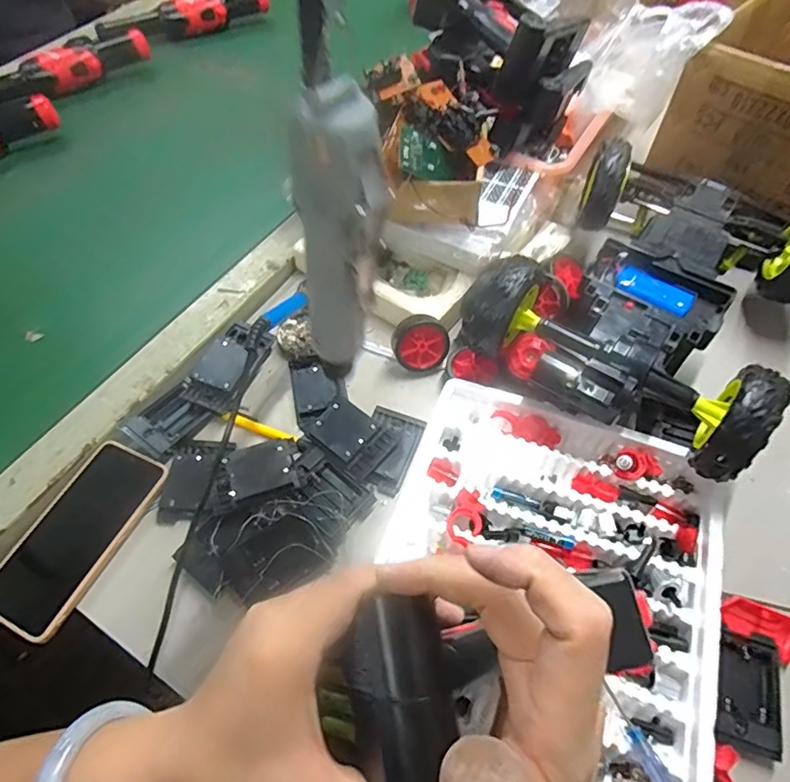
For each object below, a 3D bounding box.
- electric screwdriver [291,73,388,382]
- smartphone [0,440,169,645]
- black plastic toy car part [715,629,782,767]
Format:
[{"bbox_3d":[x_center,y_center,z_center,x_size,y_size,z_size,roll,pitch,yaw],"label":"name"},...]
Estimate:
[{"bbox_3d":[-0.027,-0.065,0.277,0.042,0.174,0.035,-12,58,-7],"label":"electric screwdriver"},{"bbox_3d":[-0.275,0.123,0.461,0.079,0.016,0.162,22,60,14],"label":"smartphone"},{"bbox_3d":[0.261,0.221,0.392,0.045,0.013,0.078,18,59,12],"label":"black plastic toy car part"}]

